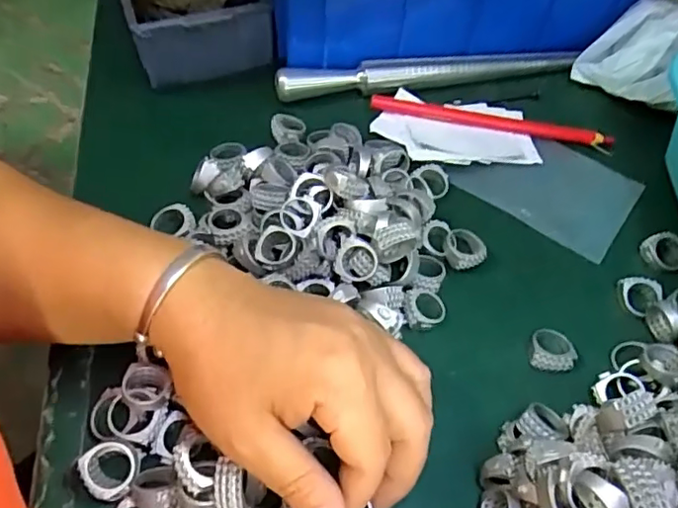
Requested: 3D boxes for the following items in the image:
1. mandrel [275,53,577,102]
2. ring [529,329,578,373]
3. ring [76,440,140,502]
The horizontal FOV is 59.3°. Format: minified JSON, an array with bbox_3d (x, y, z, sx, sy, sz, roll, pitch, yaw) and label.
[{"bbox_3d":[0.064,-0.126,0.419,0.213,0.017,0.021,-6,55,-8],"label":"mandrel"},{"bbox_3d":[0.112,0.050,0.310,0.021,0.009,0.021,2,54,-2],"label":"ring"},{"bbox_3d":[-0.098,0.093,0.255,0.023,0.015,0.021,2,54,-2],"label":"ring"}]

